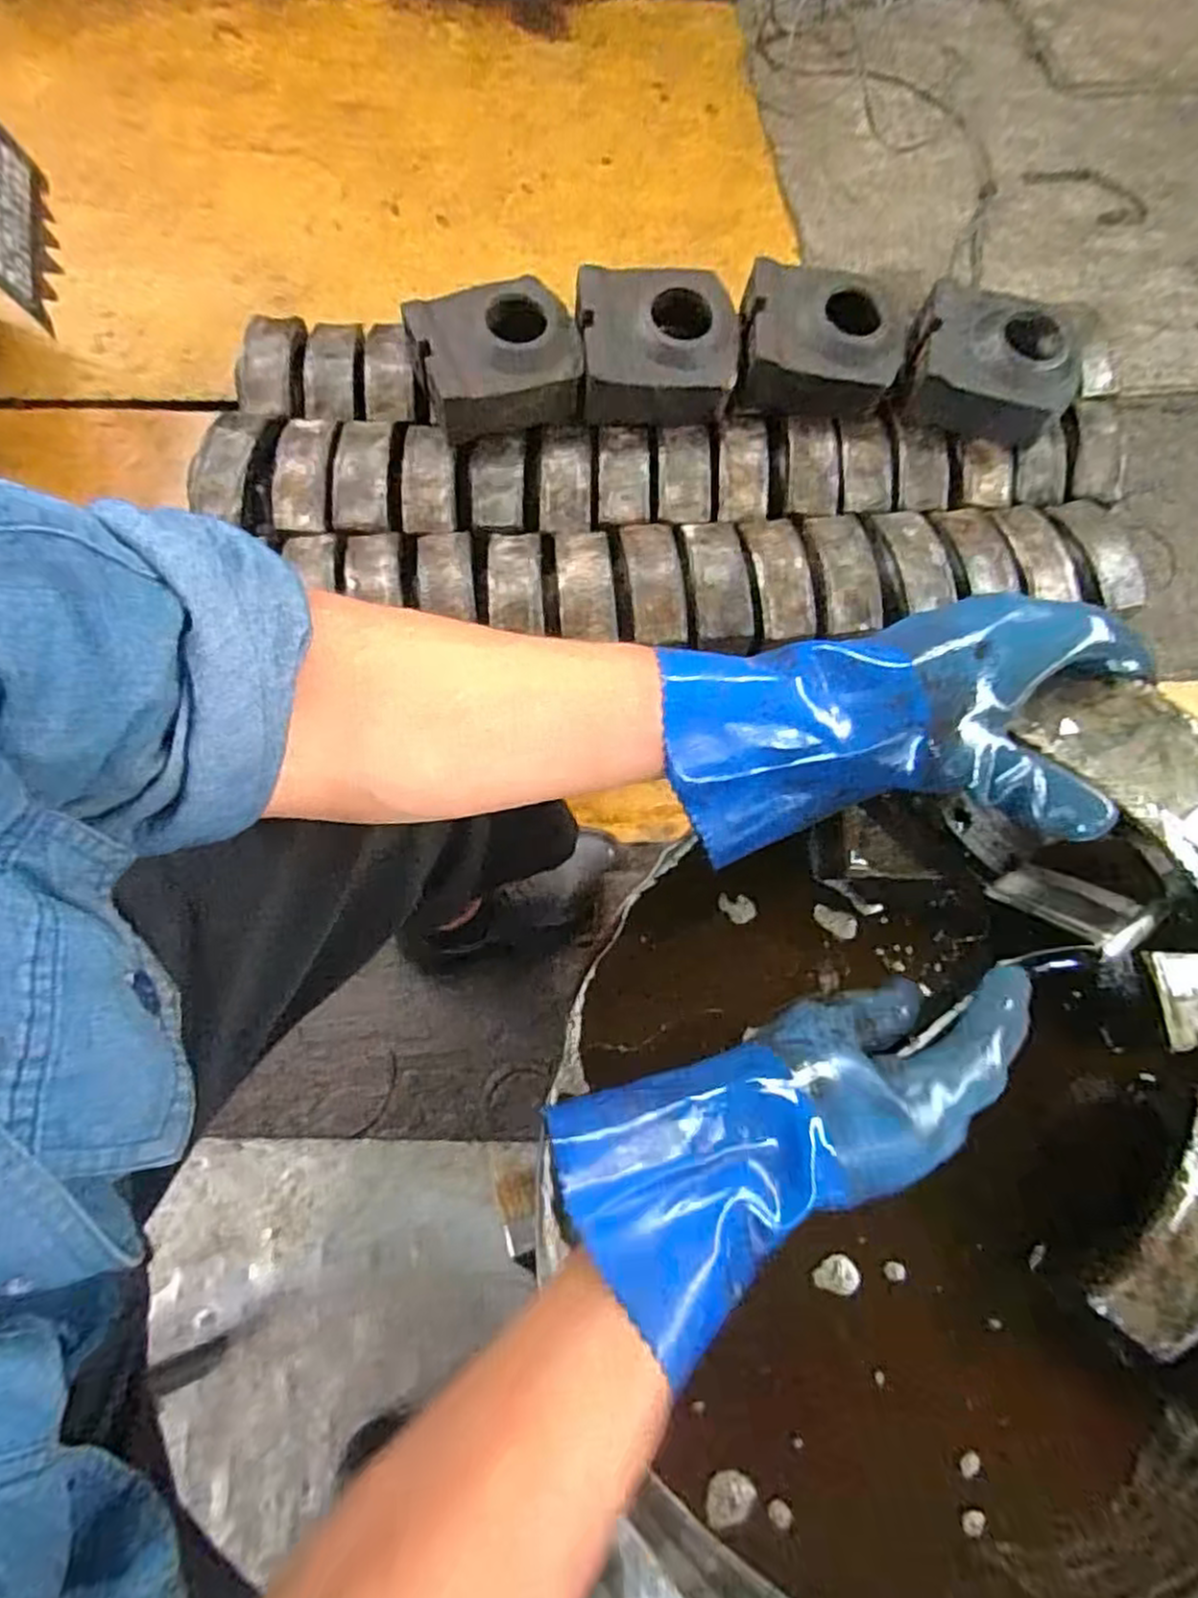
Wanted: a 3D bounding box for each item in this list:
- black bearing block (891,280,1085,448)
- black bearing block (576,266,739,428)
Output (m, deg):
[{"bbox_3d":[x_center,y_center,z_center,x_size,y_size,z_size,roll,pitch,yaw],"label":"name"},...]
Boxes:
[{"bbox_3d":[0.478,-0.529,0.897,0.194,0.066,0.164,21,74,5],"label":"black bearing block"},{"bbox_3d":[0.070,-0.547,0.893,0.186,0.082,0.161,1,74,-1],"label":"black bearing block"}]

